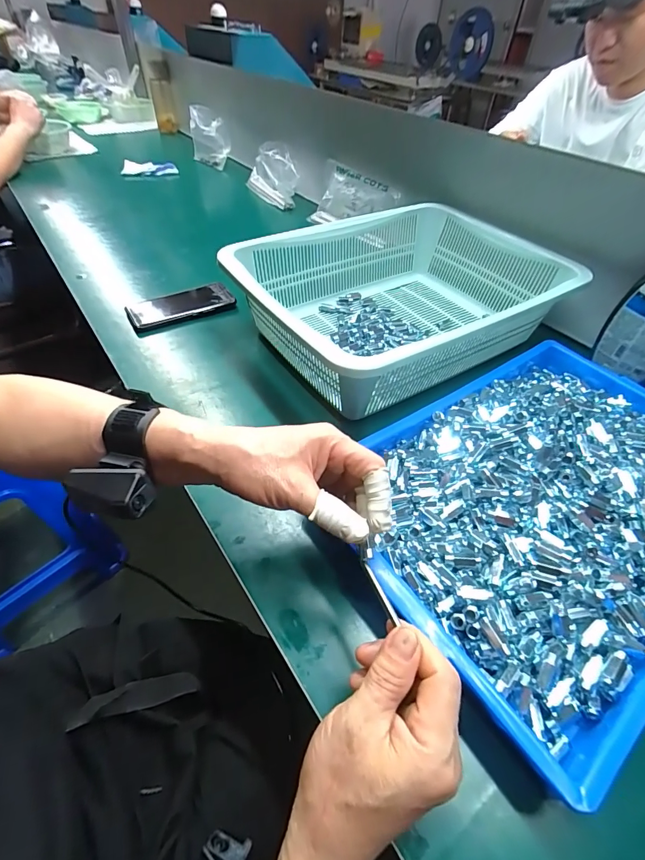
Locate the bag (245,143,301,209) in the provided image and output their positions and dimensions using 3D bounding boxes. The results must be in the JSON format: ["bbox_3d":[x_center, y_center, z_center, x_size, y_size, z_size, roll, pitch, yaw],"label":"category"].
[{"bbox_3d":[-0.119,-0.650,1.016,0.076,0.103,0.207,-22,51,-22],"label":"bag"}]

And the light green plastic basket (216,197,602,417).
[{"bbox_3d":[0.107,-0.184,0.574,0.421,0.115,0.320,-24,52,-24],"label":"light green plastic basket"}]

